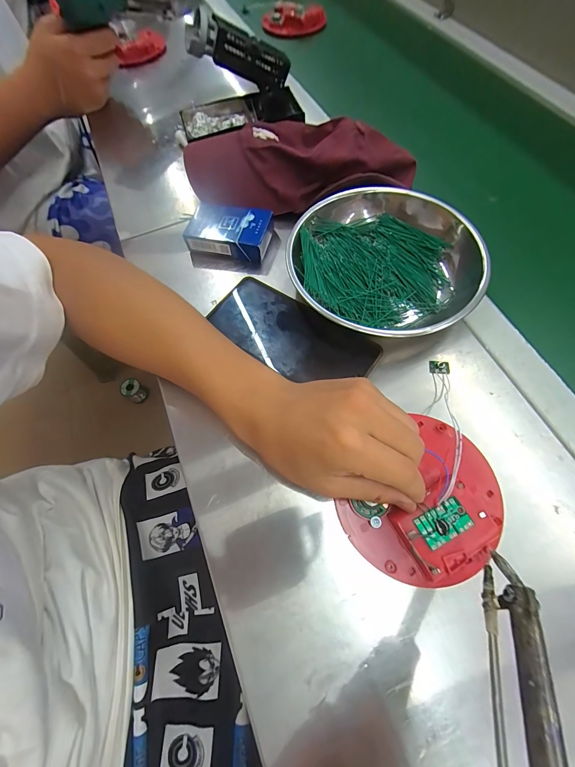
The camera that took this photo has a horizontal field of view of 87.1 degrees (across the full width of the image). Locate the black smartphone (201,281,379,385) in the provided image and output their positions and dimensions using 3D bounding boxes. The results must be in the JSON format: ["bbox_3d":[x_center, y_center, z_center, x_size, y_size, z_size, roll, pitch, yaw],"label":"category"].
[{"bbox_3d":[0.001,-0.046,0.287,0.157,0.009,0.072,36,73,16],"label":"black smartphone"}]

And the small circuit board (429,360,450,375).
[{"bbox_3d":[0.140,-0.015,0.279,0.018,0.004,0.012,6,67,5],"label":"small circuit board"}]

